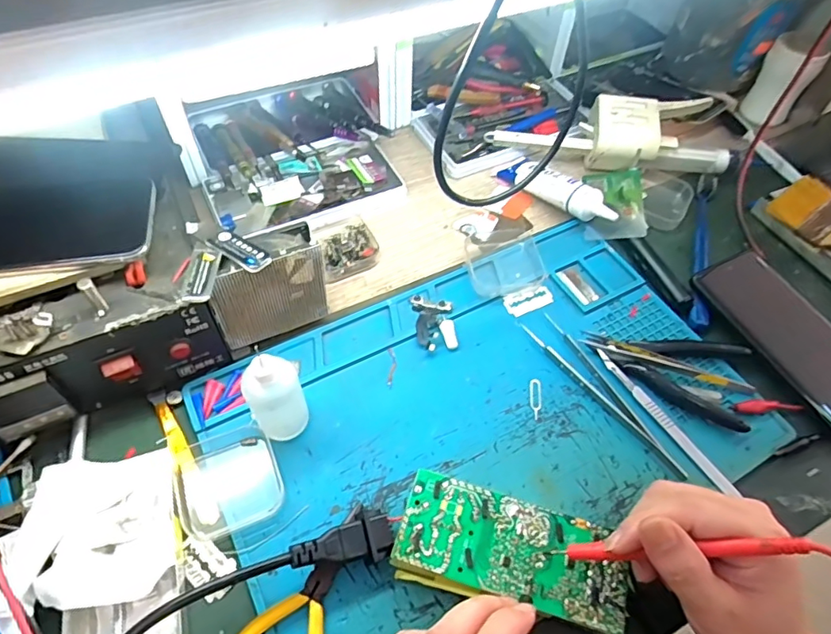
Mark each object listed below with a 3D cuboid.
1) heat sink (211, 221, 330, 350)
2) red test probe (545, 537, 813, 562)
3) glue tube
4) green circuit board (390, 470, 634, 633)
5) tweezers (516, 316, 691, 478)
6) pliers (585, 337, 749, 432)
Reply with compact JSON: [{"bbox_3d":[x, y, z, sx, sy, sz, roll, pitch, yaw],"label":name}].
[{"bbox_3d":[-0.108,-0.021,0.389,0.081,0.087,0.031,-23,60,-18],"label":"heat sink"},{"bbox_3d":[0.129,0.120,0.272,0.124,0.013,0.009,-17,50,28],"label":"red test probe"},{"bbox_3d":[0.138,-0.123,0.506,0.037,0.023,0.126,-36,53,-24],"label":"glue tube"},{"bbox_3d":[0.057,0.142,0.317,0.131,0.020,0.059,15,56,11],"label":"green circuit board"},{"bbox_3d":[0.138,0.055,0.393,0.026,0.009,0.151,-26,61,-20],"label":"tweezers"},{"bbox_3d":[0.193,0.041,0.403,0.110,0.010,0.070,15,56,7],"label":"pliers"}]

